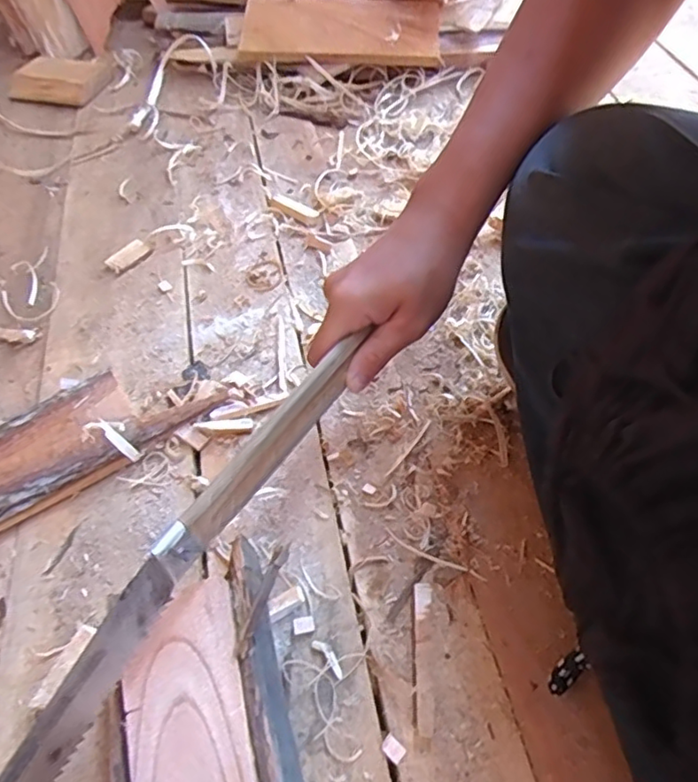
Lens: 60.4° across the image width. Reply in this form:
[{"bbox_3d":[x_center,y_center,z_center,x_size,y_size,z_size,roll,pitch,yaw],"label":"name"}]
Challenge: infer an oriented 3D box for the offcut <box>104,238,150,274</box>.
[{"bbox_3d":[-0.214,-0.131,0.580,0.023,0.008,0.041,30,61,24],"label":"offcut"}]

